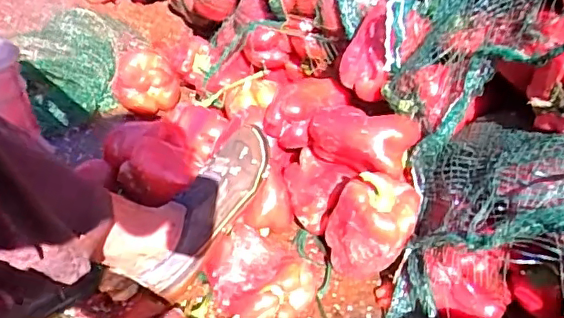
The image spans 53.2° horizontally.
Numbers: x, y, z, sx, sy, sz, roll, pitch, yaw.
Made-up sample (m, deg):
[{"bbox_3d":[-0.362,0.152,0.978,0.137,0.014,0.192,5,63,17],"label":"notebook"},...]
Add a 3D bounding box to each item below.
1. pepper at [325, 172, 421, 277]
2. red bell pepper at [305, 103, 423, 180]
[{"bbox_3d":[0.098,0.076,0.635,0.102,0.108,0.078,4,36,10],"label":"pepper"},{"bbox_3d":[0.091,-0.020,0.683,0.134,0.065,0.065,17,40,25],"label":"red bell pepper"}]

